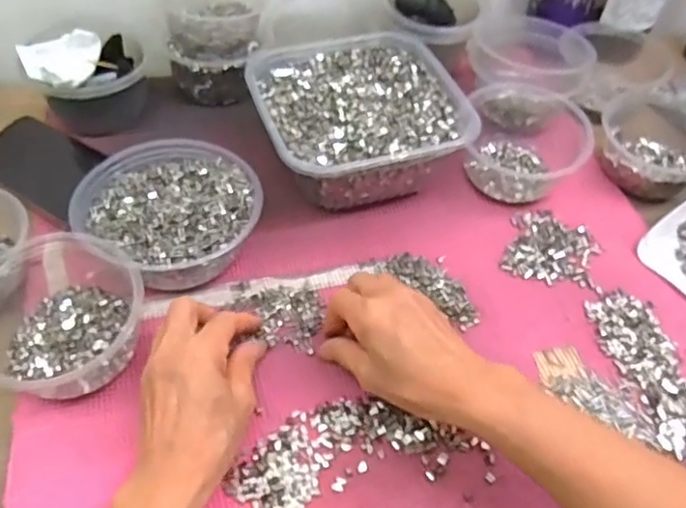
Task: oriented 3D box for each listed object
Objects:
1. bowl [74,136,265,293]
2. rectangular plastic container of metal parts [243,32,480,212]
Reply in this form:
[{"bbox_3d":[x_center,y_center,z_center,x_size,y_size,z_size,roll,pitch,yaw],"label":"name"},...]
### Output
[{"bbox_3d":[-0.139,-0.035,0.490,0.145,0.054,0.122,29,57,16],"label":"bowl"},{"bbox_3d":[0.008,-0.124,0.560,0.172,0.069,0.175,-18,57,-17],"label":"rectangular plastic container of metal parts"}]

